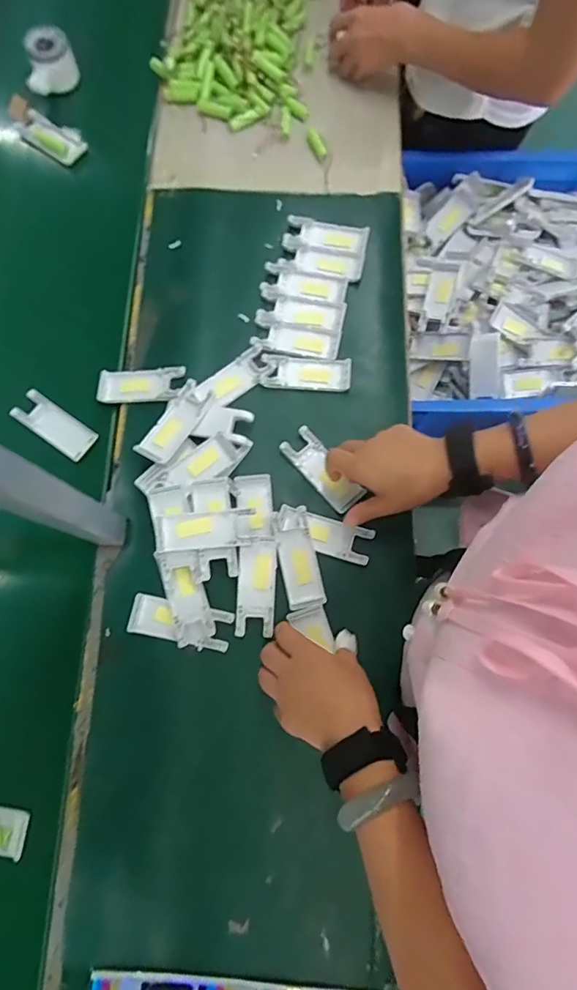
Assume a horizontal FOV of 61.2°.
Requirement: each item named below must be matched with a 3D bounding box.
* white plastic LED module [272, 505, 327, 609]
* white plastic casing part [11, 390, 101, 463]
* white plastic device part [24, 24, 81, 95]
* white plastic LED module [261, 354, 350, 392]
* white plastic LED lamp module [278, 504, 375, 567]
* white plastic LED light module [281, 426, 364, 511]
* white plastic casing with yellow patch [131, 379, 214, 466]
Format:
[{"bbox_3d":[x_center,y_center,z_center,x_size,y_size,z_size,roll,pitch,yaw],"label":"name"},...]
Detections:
[{"bbox_3d":[0.011,0.067,0.523,0.038,0.014,0.104,-13,77,-4],"label":"white plastic LED module"},{"bbox_3d":[-0.283,-0.085,0.589,0.106,0.008,0.044,34,79,7],"label":"white plastic casing part"},{"bbox_3d":[-0.348,-0.629,0.706,0.075,0.047,0.064,-19,78,-5],"label":"white plastic device part"},{"bbox_3d":[0.022,-0.147,0.586,0.105,0.004,0.043,6,77,1],"label":"white plastic LED module"},{"bbox_3d":[0.040,0.043,0.533,0.104,0.010,0.039,17,77,3],"label":"white plastic LED lamp module"},{"bbox_3d":[0.038,-0.028,0.554,0.039,0.010,0.103,-38,77,-9],"label":"white plastic LED light module"},{"bbox_3d":[-0.126,-0.082,0.547,0.040,0.009,0.103,31,70,8],"label":"white plastic casing with yellow patch"}]

